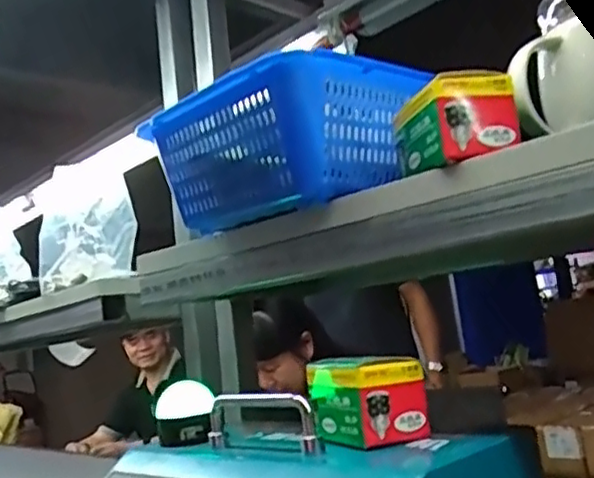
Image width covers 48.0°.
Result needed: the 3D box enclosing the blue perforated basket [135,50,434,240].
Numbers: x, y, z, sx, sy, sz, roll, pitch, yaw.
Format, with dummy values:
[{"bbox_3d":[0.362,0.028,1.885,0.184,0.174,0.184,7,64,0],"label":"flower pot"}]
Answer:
[{"bbox_3d":[-0.016,-0.064,0.527,0.138,0.090,0.207,-2,-9,-38],"label":"blue perforated basket"}]

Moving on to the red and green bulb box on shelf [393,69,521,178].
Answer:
[{"bbox_3d":[0.100,-0.070,0.434,0.055,0.052,0.073,-6,-7,-14],"label":"red and green bulb box on shelf"}]

